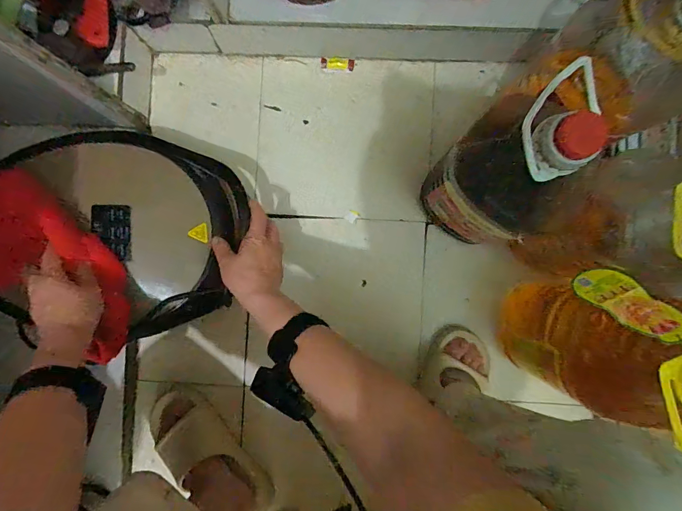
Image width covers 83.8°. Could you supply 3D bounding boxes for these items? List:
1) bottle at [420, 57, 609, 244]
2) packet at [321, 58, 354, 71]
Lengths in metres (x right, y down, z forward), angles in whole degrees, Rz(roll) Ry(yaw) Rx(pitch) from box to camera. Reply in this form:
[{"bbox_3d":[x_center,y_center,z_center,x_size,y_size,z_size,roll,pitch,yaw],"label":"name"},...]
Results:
[{"bbox_3d":[0.203,-0.090,0.483,0.120,0.340,0.132,-42,88,1],"label":"bottle"},{"bbox_3d":[-0.006,-0.334,0.662,0.057,0.004,0.020,5,89,2],"label":"packet"}]

